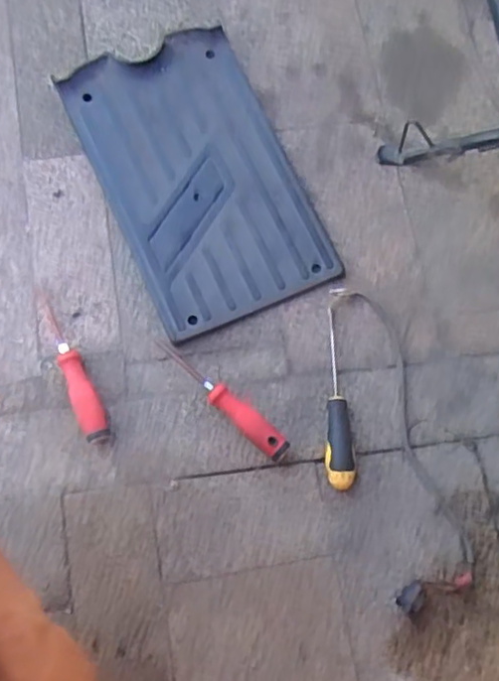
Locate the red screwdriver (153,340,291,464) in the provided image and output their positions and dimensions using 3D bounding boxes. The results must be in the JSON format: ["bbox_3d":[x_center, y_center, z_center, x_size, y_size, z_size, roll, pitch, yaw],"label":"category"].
[{"bbox_3d":[-0.036,0.069,0.771,0.206,0.029,0.028,41,77,7],"label":"red screwdriver"}]

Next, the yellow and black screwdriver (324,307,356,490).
[{"bbox_3d":[0.113,0.071,0.779,0.034,0.034,0.221,4,73,0],"label":"yellow and black screwdriver"}]

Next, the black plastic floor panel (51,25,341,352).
[{"bbox_3d":[-0.070,-0.219,0.846,0.247,0.023,0.394,-24,82,-7],"label":"black plastic floor panel"}]

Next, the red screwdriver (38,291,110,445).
[{"bbox_3d":[-0.218,0.031,0.770,0.032,0.027,0.200,-22,78,-8],"label":"red screwdriver"}]

